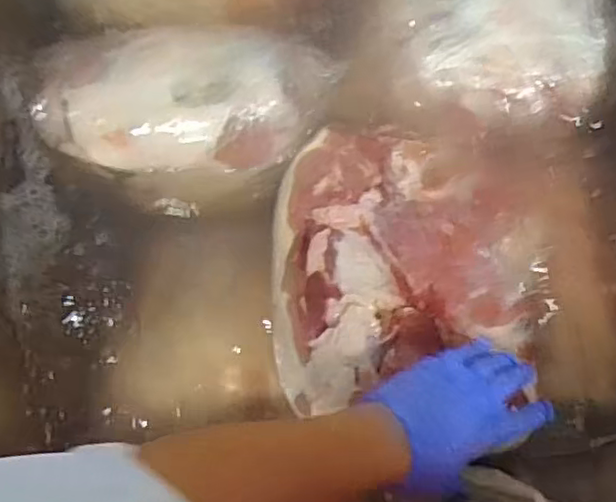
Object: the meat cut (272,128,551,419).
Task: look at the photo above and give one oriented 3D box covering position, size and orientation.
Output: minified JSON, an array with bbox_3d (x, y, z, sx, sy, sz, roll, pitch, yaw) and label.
[{"bbox_3d":[0.104,0.006,0.637,0.276,0.107,0.255,-3,88,1],"label":"meat cut"}]

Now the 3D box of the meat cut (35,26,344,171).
[{"bbox_3d":[-0.131,-0.157,0.667,0.300,0.054,0.141,1,88,1],"label":"meat cut"}]

